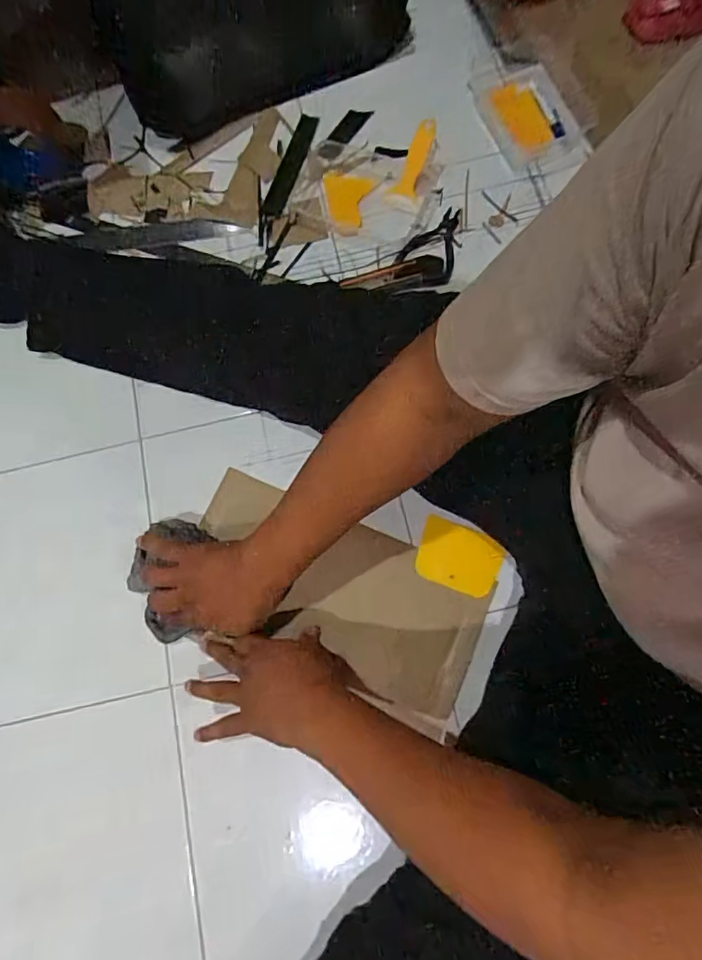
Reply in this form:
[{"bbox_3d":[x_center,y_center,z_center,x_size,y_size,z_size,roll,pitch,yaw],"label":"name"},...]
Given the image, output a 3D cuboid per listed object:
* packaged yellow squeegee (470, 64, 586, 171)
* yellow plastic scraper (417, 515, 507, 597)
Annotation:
[{"bbox_3d":[0.243,-0.528,0.757,0.109,0.032,0.209,-20,73,4],"label":"packaged yellow squeegee"},{"bbox_3d":[0.123,0.088,0.598,0.094,0.004,0.070,21,79,12],"label":"yellow plastic scraper"}]

